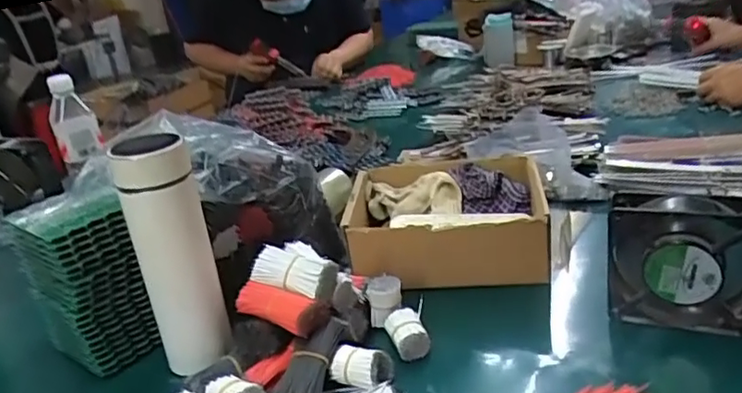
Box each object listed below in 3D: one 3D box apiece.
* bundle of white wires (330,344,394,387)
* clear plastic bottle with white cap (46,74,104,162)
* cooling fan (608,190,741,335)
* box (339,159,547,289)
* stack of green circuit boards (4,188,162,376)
[{"bbox_3d":[-0.008,0.148,0.520,0.050,0.028,0.029,4,25,25],"label":"bundle of white wires"},{"bbox_3d":[-0.483,-0.128,0.952,0.061,0.141,0.052,-21,2,-29],"label":"clear plastic bottle with white cap"},{"bbox_3d":[0.274,0.061,0.519,0.116,0.123,0.035,6,26,29],"label":"cooling fan"},{"bbox_3d":[0.089,0.032,0.699,0.212,0.089,0.180,-3,23,11],"label":"box"},{"bbox_3d":[-0.295,0.087,0.603,0.114,0.153,0.082,14,30,41],"label":"stack of green circuit boards"}]

